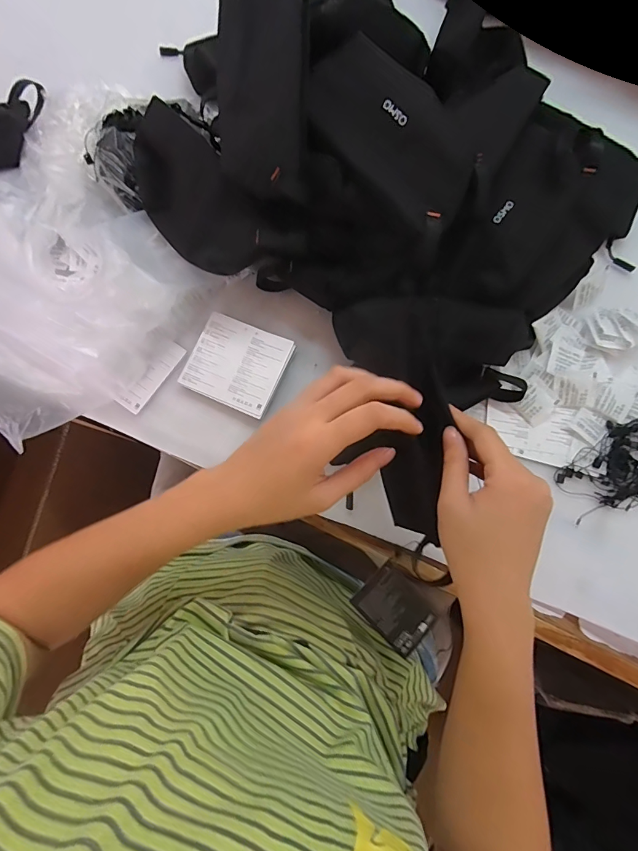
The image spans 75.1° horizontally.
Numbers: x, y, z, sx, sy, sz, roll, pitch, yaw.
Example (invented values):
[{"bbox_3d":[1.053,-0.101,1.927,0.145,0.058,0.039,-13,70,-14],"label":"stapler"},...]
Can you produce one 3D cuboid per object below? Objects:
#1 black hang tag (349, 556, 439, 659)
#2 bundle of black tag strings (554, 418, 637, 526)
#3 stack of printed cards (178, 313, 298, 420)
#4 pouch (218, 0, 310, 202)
[{"bbox_3d":[0.072,0.163,0.371,0.054,0.005,0.084,-44,109,-12],"label":"black hang tag"},{"bbox_3d":[0.317,0.046,0.430,0.124,0.011,0.081,-33,80,-6],"label":"bundle of black tag strings"},{"bbox_3d":[-0.087,-0.066,0.449,0.099,0.012,0.090,24,80,5],"label":"stack of printed cards"},{"bbox_3d":[-0.049,-0.298,0.368,0.079,0.024,0.182,0,93,0],"label":"pouch"}]

